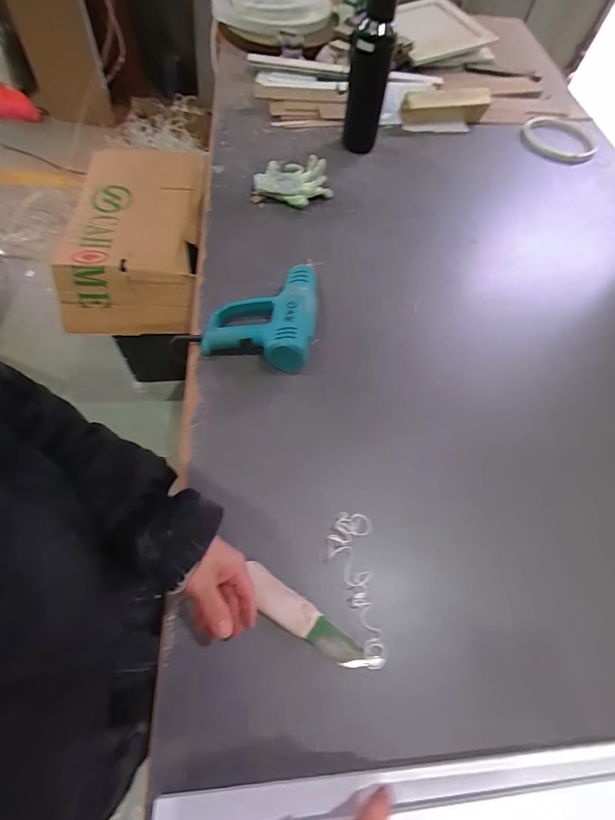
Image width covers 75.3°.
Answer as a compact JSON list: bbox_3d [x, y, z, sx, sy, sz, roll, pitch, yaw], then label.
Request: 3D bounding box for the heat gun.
[{"bbox_3d":[-0.078,-0.190,0.736,0.189,0.076,0.222,9,60,1],"label":"heat gun"}]

